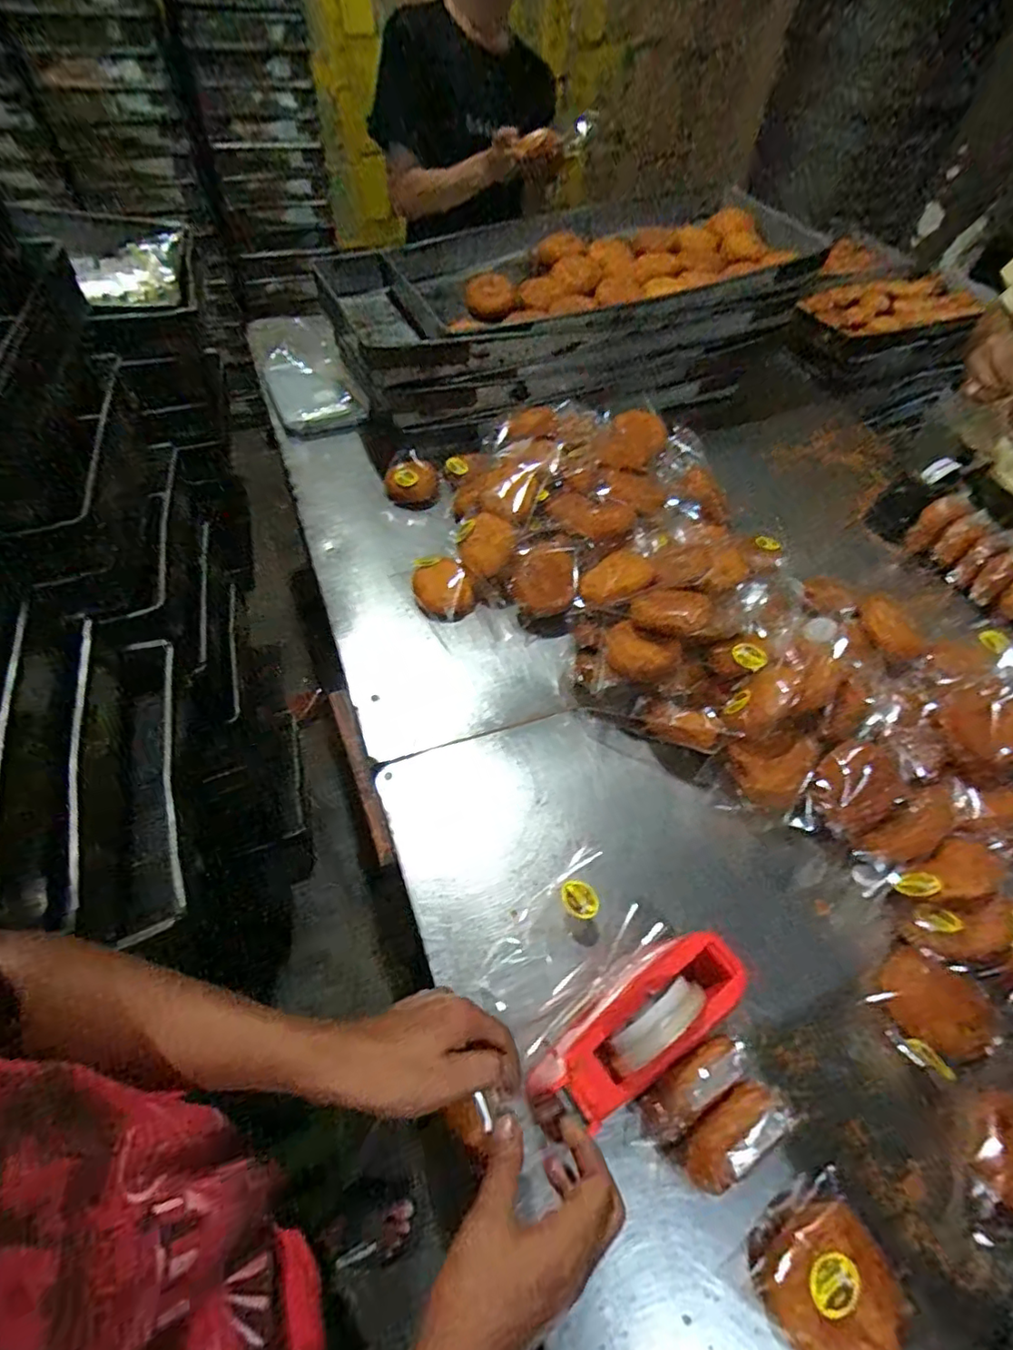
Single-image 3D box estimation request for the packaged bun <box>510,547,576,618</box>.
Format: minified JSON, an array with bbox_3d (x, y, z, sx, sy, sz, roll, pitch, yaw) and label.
[{"bbox_3d":[0.055,-0.135,0.843,0.092,0.053,0.091,0,90,-1],"label":"packaged bun"}]

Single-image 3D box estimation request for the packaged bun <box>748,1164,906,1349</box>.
[{"bbox_3d":[0.254,0.475,0.454,0.106,0.040,0.098,-27,61,-21],"label":"packaged bun"}]

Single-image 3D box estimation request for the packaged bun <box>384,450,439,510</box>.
[{"bbox_3d":[-0.161,-0.337,0.992,0.092,0.040,0.098,-5,55,-7],"label":"packaged bun"}]

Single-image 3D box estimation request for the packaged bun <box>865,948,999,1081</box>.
[{"bbox_3d":[0.417,0.324,0.566,0.102,0.037,0.098,2,55,-2],"label":"packaged bun"}]

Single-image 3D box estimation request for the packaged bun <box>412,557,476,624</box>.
[{"bbox_3d":[-0.092,-0.126,0.845,0.080,0.038,0.108,-9,56,-10],"label":"packaged bun"}]

